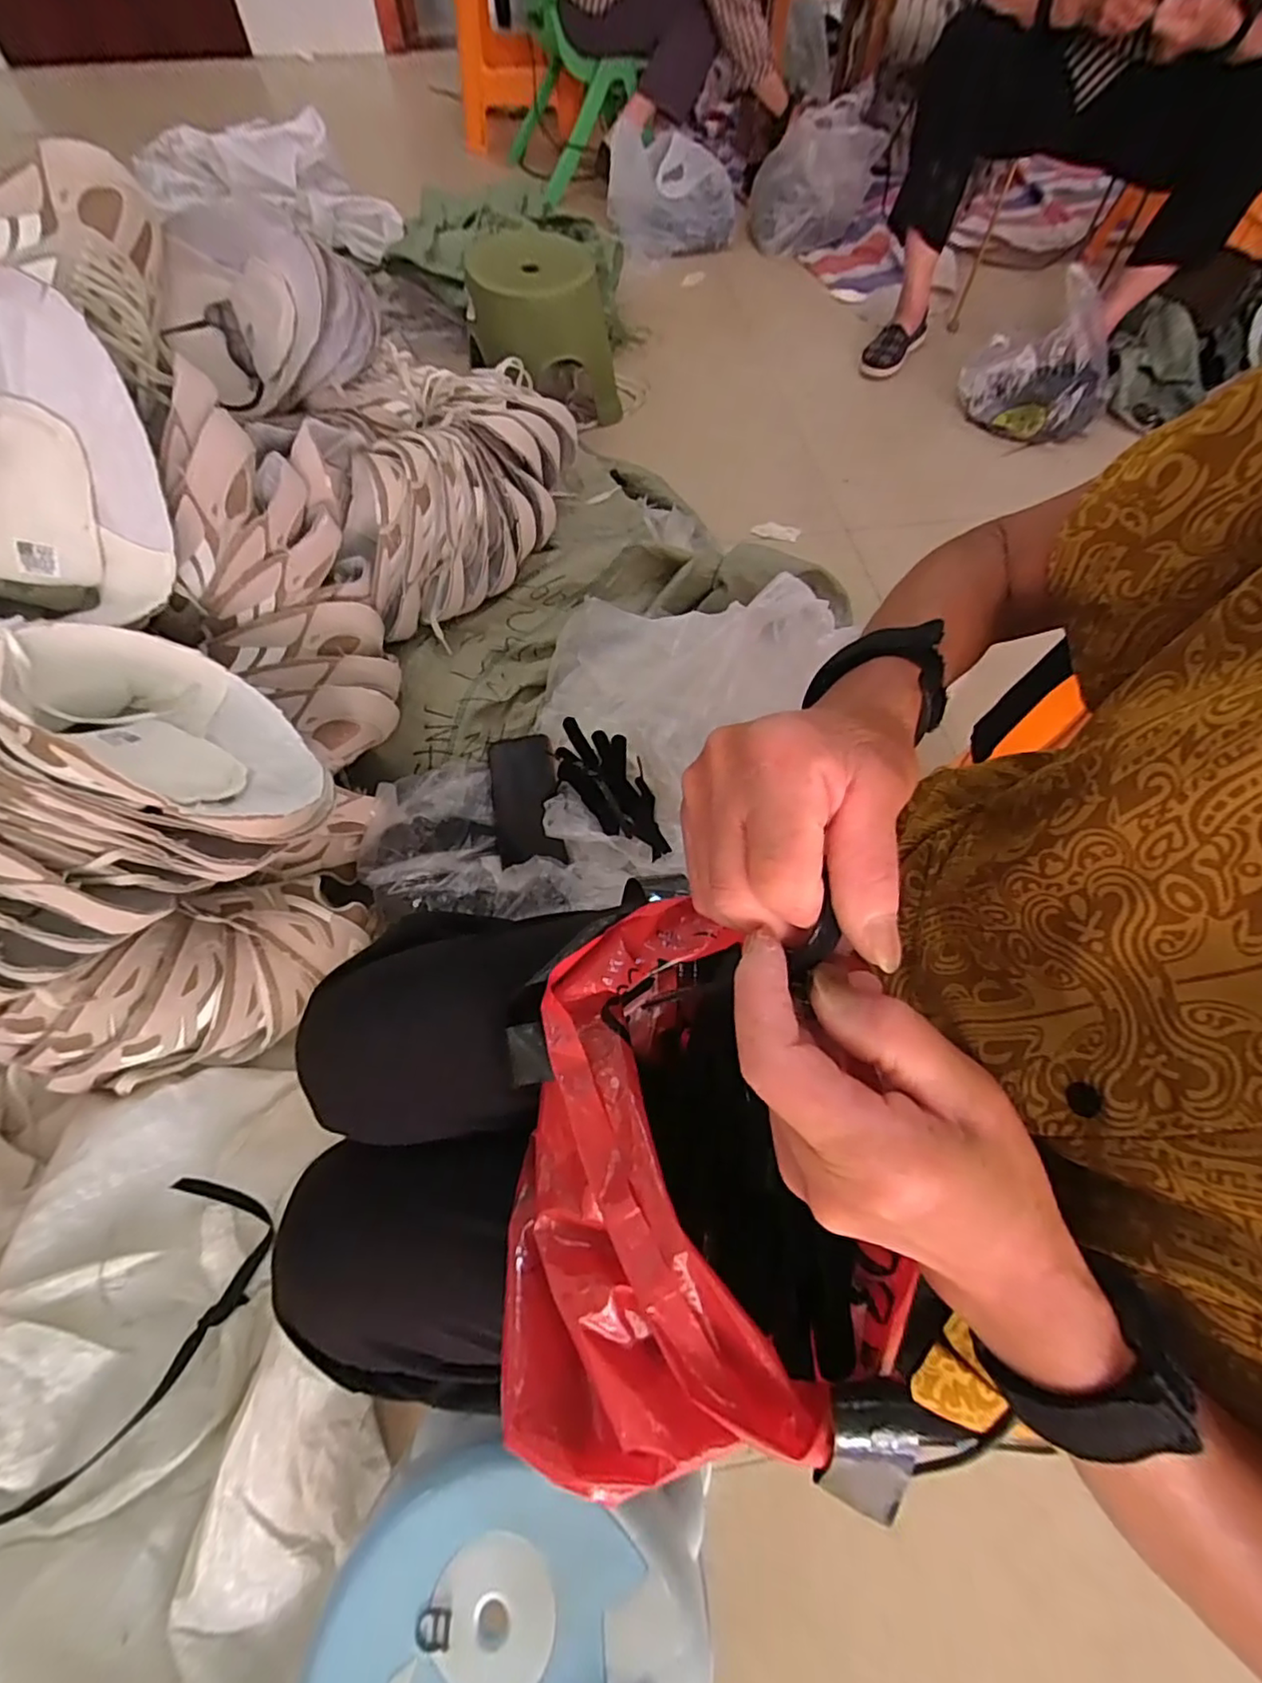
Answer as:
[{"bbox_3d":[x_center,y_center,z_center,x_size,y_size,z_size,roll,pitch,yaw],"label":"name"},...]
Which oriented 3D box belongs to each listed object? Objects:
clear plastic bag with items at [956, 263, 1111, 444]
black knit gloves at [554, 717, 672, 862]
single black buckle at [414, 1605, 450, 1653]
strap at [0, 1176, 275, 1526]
[{"bbox_3d":[0.827,-0.949,1.235,0.276,0.214,0.171,27,65,13],"label":"clear plastic bag with items"},{"bbox_3d":[-0.019,-0.056,0.691,0.081,0.052,0.177,-24,65,-12],"label":"black knit gloves"},{"bbox_3d":[-0.116,0.462,0.364,0.020,0.005,0.017,-1,63,-1],"label":"single black buckle"},{"bbox_3d":[-0.550,0.482,0.509,0.503,0.055,0.172,-30,67,-15],"label":"strap"}]

